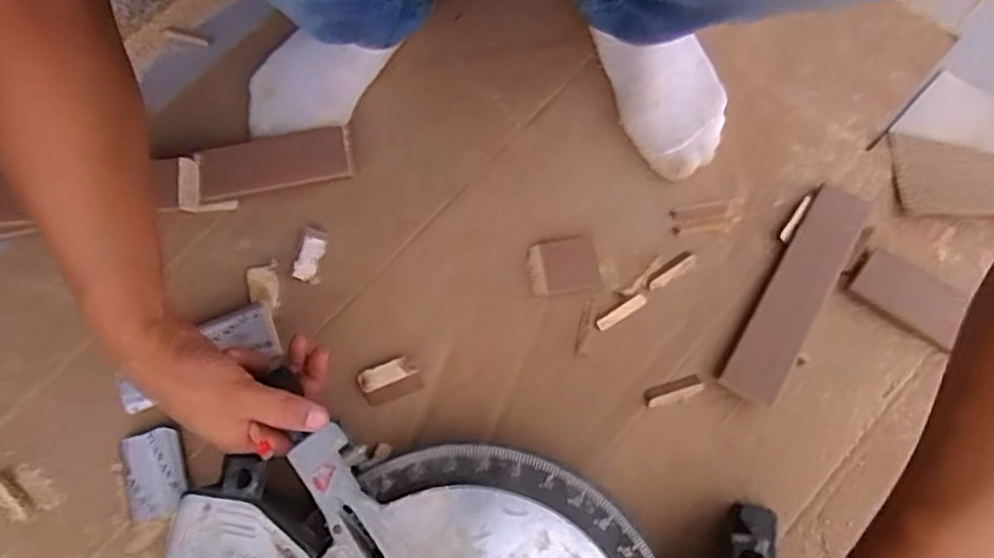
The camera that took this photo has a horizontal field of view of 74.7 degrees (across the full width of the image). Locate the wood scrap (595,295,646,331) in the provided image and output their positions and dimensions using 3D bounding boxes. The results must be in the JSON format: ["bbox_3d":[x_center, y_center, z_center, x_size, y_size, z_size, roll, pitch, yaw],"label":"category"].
[{"bbox_3d":[0.109,0.029,0.569,0.051,0.004,0.009,-30,76,-8],"label":"wood scrap"}]

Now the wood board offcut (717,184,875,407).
[{"bbox_3d":[0.263,0.009,0.574,0.049,0.021,0.212,30,76,9],"label":"wood board offcut"}]

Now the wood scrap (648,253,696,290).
[{"bbox_3d":[0.156,-0.007,0.581,0.050,0.004,0.009,-37,77,-10],"label":"wood scrap"}]

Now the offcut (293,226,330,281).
[{"bbox_3d":[-0.176,-0.024,0.607,0.024,0.015,0.053,15,74,5],"label":"offcut"}]

